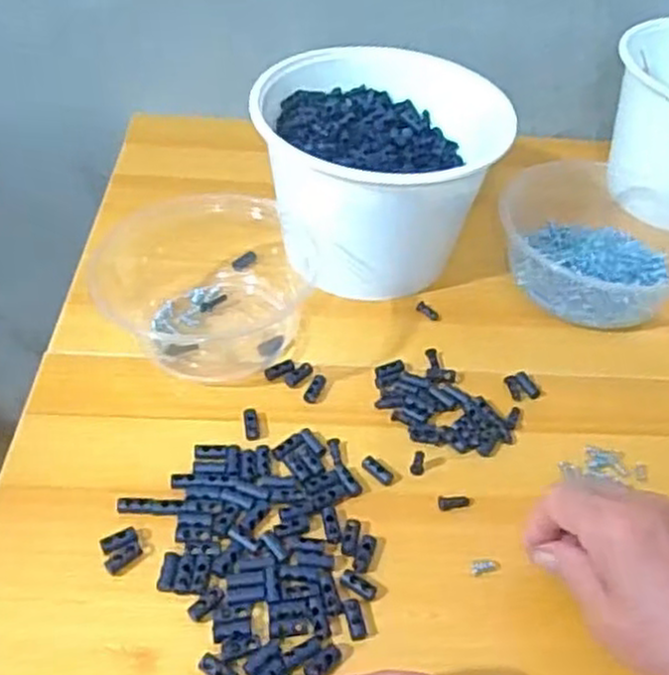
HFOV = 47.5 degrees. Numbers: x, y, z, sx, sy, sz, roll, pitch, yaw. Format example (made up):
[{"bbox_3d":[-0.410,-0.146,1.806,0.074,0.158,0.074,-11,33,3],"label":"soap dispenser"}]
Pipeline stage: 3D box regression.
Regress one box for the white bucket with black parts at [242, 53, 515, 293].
[{"bbox_3d":[0.027,-0.115,0.526,0.149,0.113,0.143,3,45,-3],"label":"white bucket with black parts"}]

